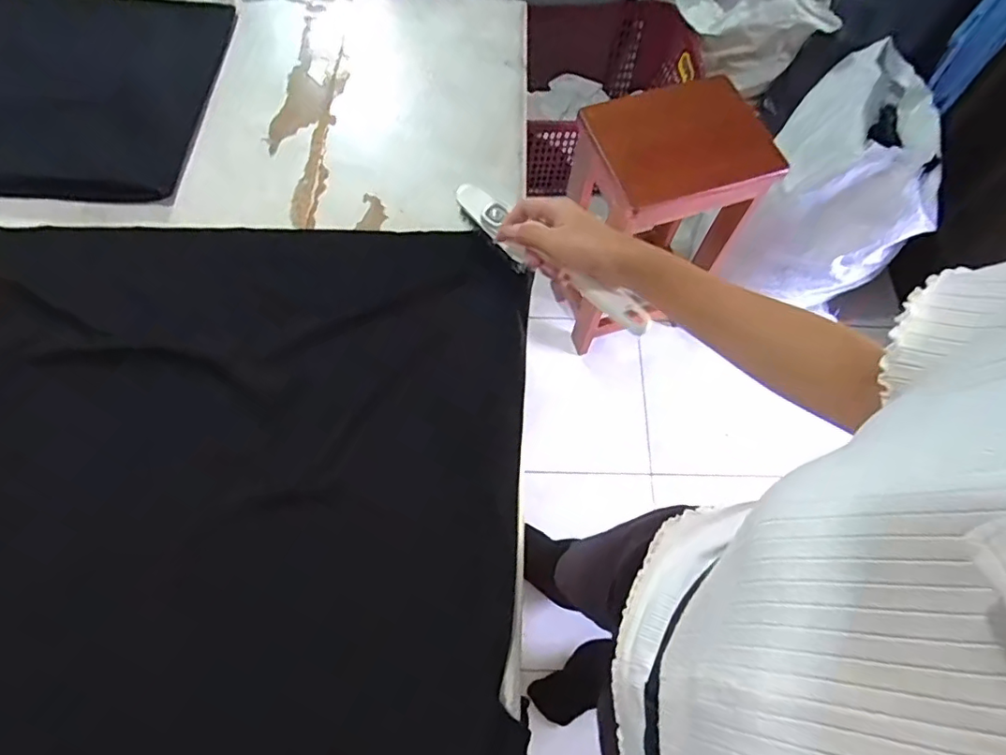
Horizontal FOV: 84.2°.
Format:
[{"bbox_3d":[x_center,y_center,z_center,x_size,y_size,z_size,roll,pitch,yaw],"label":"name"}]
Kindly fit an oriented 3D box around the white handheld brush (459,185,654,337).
[{"bbox_3d":[0.037,-0.106,0.491,0.217,0.039,0.034,39,71,21],"label":"white handheld brush"}]

